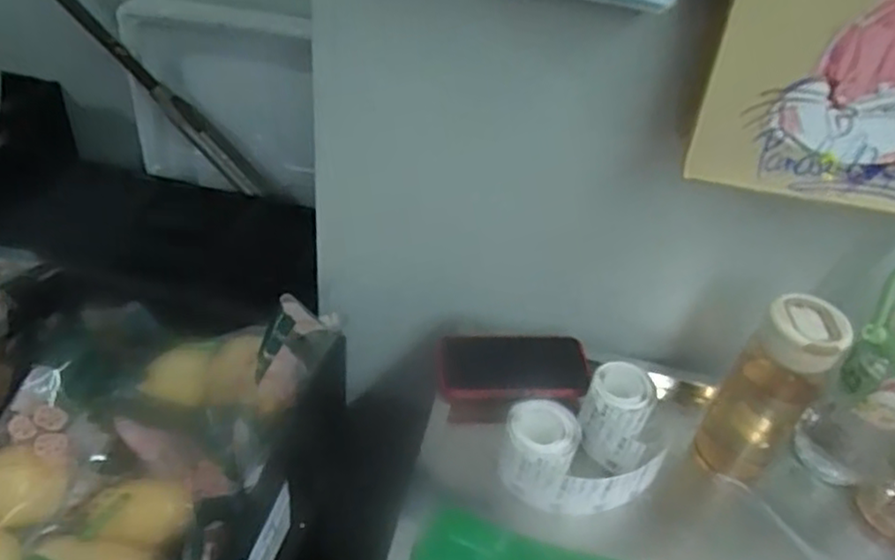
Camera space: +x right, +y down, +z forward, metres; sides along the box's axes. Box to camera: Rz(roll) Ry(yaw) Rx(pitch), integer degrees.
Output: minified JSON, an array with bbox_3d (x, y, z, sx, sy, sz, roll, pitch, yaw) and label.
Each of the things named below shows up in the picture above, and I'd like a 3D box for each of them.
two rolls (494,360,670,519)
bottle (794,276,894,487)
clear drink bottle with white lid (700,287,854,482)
[{"bbox_3d":[0.138,0.162,0.689,0.176,0.072,0.109,-15,45,-25],"label":"two rolls"},{"bbox_3d":[0.417,0.102,0.665,0.078,0.245,0.092,-27,51,-34],"label":"bottle"},{"bbox_3d":[0.310,0.111,0.682,0.078,0.209,0.059,22,42,17],"label":"clear drink bottle with white lid"}]

